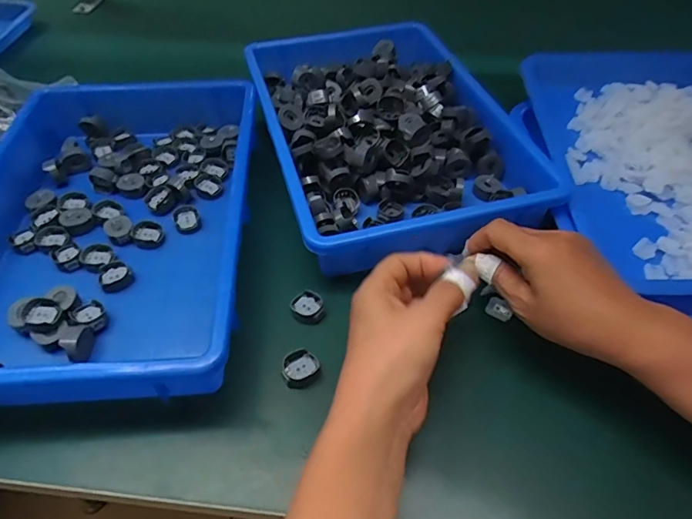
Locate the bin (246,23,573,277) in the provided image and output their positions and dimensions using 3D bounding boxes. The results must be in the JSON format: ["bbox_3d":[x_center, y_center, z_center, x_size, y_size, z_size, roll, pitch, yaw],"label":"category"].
[{"bbox_3d":[0.039,-0.154,0.533,0.242,0.073,0.365,-13,51,-11],"label":"bin"}]

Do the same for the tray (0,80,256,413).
[{"bbox_3d":[-0.217,-0.043,0.454,0.241,0.066,0.371,-3,49,-2],"label":"tray"}]

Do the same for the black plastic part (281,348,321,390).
[{"bbox_3d":[-0.035,0.084,0.374,0.029,0.010,0.027,0,49,0],"label":"black plastic part"}]

